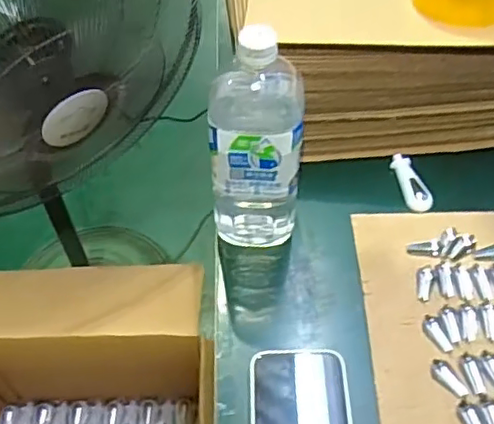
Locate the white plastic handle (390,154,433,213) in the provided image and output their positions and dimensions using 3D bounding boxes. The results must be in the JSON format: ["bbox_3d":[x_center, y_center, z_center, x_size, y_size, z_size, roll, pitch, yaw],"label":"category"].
[{"bbox_3d":[0.180,-0.033,0.664,0.026,0.012,0.078,-10,52,-6],"label":"white plastic handle"}]

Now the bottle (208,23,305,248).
[{"bbox_3d":[0.009,-0.064,0.551,0.084,0.227,0.089,-4,52,-1],"label":"bottle"}]

